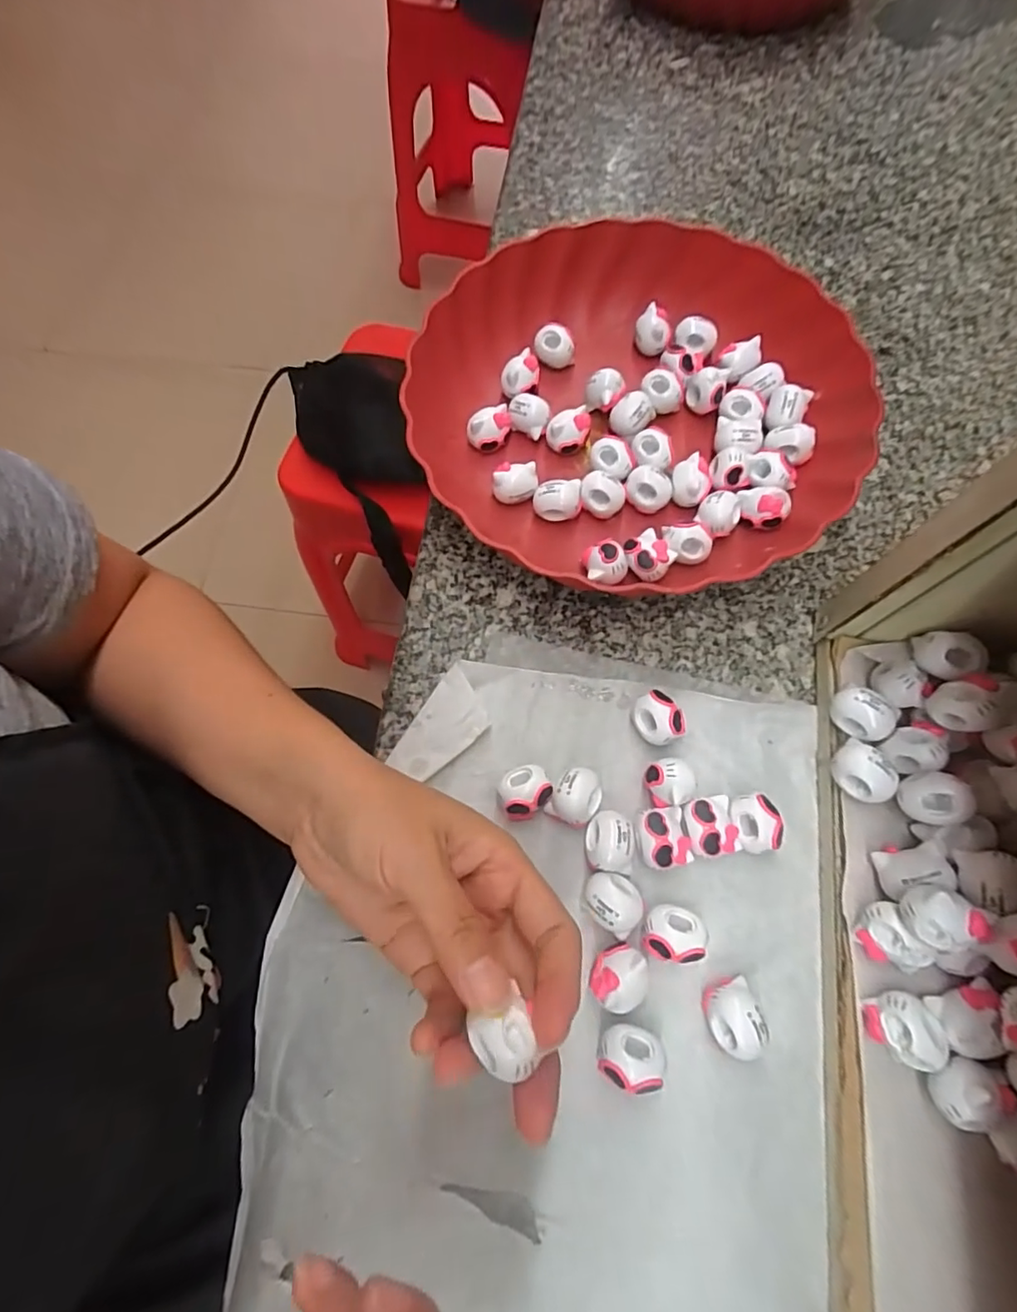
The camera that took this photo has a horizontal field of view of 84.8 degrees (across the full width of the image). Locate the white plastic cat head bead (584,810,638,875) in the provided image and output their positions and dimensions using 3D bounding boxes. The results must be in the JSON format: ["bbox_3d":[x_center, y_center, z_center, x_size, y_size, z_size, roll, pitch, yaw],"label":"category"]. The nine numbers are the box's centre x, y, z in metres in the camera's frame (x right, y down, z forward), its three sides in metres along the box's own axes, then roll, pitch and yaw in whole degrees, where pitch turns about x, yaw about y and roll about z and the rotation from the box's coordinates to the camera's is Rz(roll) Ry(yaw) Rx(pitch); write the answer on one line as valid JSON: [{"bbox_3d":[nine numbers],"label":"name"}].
[{"bbox_3d":[0.045,0.082,0.247,0.022,0.018,0.025,0,69,2],"label":"white plastic cat head bead"}]

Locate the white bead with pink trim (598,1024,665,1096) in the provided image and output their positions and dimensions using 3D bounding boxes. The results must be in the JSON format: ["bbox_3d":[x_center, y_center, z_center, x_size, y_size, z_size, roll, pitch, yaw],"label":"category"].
[{"bbox_3d":[0.048,0.158,0.221,0.026,0.017,0.020,13,70,7],"label":"white bead with pink trim"}]

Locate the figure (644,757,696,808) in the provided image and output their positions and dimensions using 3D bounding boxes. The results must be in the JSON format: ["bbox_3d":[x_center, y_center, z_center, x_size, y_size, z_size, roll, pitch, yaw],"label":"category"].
[{"bbox_3d":[0.073,0.058,0.254,0.019,0.023,0.019,-1,69,2],"label":"figure"}]

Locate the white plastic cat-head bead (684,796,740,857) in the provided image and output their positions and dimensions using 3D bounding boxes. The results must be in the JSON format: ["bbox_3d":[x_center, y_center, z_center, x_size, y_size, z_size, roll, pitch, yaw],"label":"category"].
[{"bbox_3d":[0.089,0.076,0.248,0.022,0.019,0.024,-10,69,-2],"label":"white plastic cat-head bead"}]

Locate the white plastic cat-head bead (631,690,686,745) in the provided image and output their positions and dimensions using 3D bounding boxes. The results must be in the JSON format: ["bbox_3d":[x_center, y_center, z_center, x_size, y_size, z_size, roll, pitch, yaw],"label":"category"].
[{"bbox_3d":[0.070,0.031,0.266,0.020,0.020,0.024,-24,70,-7],"label":"white plastic cat-head bead"}]

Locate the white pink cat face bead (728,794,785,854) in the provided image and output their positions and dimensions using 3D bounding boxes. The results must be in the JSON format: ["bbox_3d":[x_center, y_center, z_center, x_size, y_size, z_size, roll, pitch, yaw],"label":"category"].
[{"bbox_3d":[0.109,0.075,0.249,0.019,0.017,0.024,-8,69,-1],"label":"white pink cat face bead"}]

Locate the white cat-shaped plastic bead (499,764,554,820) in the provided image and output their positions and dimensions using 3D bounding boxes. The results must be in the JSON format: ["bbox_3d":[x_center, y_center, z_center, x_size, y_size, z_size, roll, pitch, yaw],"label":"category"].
[{"bbox_3d":[0.008,0.063,0.257,0.023,0.020,0.022,-1,69,2],"label":"white cat-shaped plastic bead"}]

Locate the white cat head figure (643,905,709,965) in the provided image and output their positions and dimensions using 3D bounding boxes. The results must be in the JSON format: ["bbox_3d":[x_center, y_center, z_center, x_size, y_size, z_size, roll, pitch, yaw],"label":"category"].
[{"bbox_3d":[0.070,0.116,0.234,0.025,0.017,0.020,9,69,6],"label":"white cat head figure"}]

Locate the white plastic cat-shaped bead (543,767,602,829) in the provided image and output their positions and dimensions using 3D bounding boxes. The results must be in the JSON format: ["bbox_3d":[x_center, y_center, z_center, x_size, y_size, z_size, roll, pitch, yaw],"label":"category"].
[{"bbox_3d":[0.031,0.065,0.256,0.021,0.020,0.025,26,72,12],"label":"white plastic cat-shaped bead"}]

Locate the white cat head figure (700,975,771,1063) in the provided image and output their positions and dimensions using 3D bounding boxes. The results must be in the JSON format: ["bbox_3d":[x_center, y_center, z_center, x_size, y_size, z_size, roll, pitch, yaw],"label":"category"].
[{"bbox_3d":[0.090,0.146,0.224,0.020,0.019,0.025,-11,69,-2],"label":"white cat head figure"}]

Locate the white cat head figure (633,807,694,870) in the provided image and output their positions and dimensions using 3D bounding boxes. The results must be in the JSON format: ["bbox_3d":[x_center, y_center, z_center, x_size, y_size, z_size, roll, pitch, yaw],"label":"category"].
[{"bbox_3d":[0.068,0.081,0.247,0.021,0.019,0.025,-12,69,-2],"label":"white cat head figure"}]

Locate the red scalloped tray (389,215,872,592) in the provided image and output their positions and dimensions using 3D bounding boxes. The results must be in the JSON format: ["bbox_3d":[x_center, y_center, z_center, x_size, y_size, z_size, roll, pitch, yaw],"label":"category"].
[{"bbox_3d":[0.072,-0.142,0.318,0.238,0.048,0.237,39,75,16],"label":"red scalloped tray"}]

